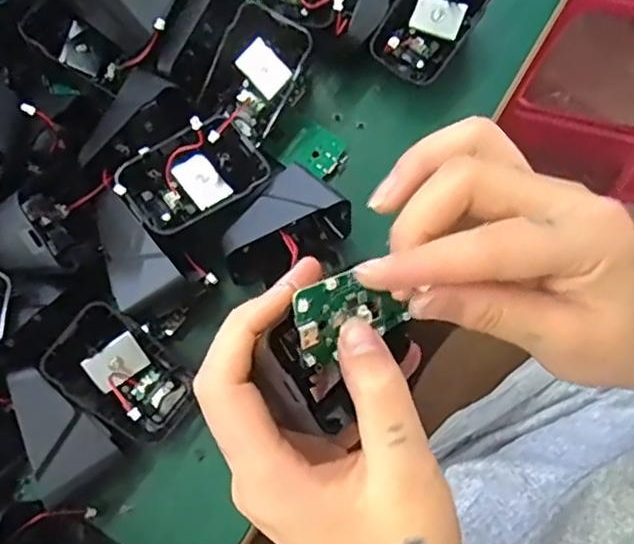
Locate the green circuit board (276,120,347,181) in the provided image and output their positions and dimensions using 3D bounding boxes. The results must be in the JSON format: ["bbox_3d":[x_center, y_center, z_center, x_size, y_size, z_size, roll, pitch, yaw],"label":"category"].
[{"bbox_3d":[-0.002,-0.066,0.357,0.030,0.005,0.030,41,84,9],"label":"green circuit board"}]

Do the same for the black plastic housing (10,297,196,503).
[{"bbox_3d":[-0.110,0.062,0.309,0.066,0.040,0.076,44,82,10],"label":"black plastic housing"}]

